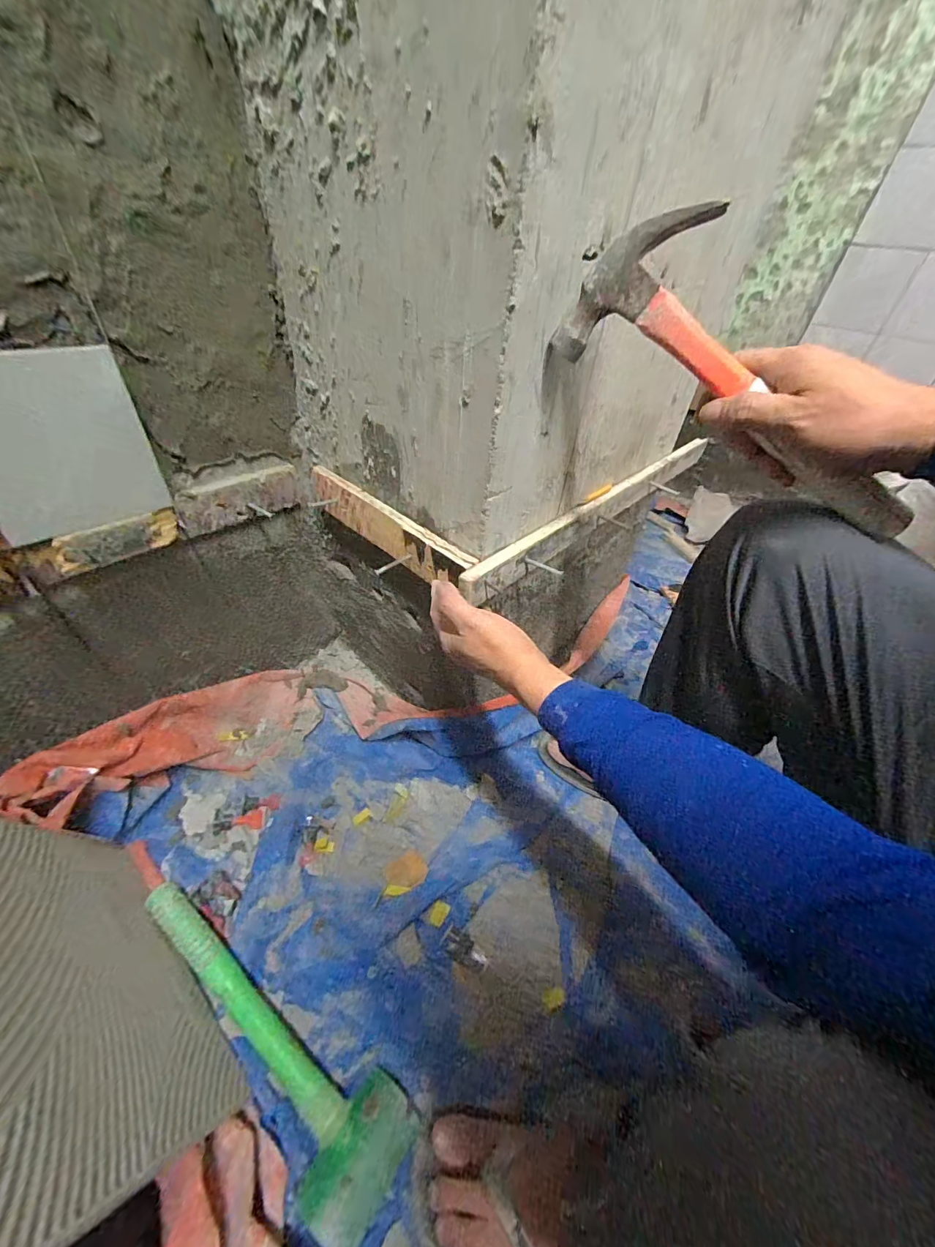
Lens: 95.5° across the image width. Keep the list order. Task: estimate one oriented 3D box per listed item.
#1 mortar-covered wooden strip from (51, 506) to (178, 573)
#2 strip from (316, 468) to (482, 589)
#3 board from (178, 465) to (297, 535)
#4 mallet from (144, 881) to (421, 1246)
[{"bbox_3d":[-0.362,-0.088,0.445,0.010,0.037,0.111,31,47,24],"label":"mortar-covered wooden strip"},{"bbox_3d":[-0.102,-0.113,0.507,0.280,0.054,0.022,35,49,27],"label":"strip"},{"bbox_3d":[-0.281,-0.155,0.535,0.016,0.053,0.150,33,48,26],"label":"board"},{"bbox_3d":[-0.211,0.395,0.408,0.350,0.059,0.093,25,45,19],"label":"mallet"}]

